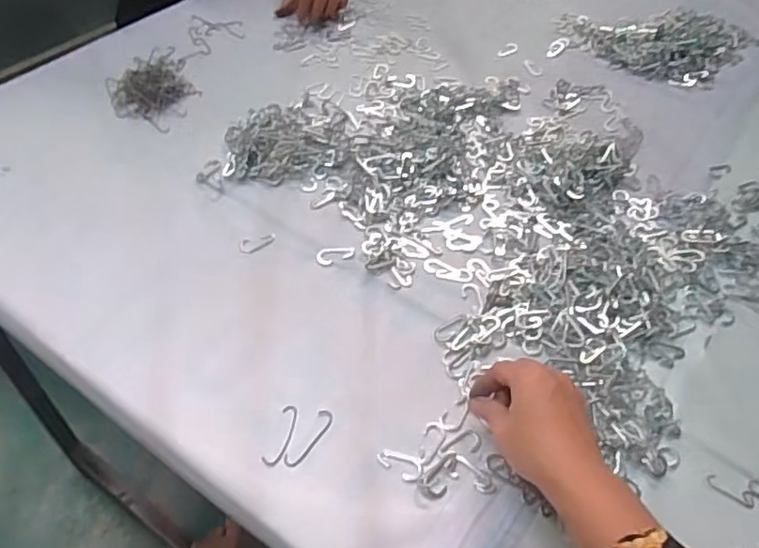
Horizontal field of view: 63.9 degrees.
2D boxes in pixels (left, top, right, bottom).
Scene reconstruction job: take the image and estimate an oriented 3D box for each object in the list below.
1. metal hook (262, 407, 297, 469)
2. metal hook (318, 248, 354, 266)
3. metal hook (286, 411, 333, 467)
[{"bbox_3d":[-0.076,0.126,0.476,0.015,0.004,0.052,15,50,9],"label":"metal hook"},{"bbox_3d":[-0.043,-0.018,0.598,0.036,0.004,0.022,1,49,-4],"label":"metal hook"},{"bbox_3d":[-0.054,0.128,0.476,0.013,0.004,0.054,26,52,17],"label":"metal hook"}]

